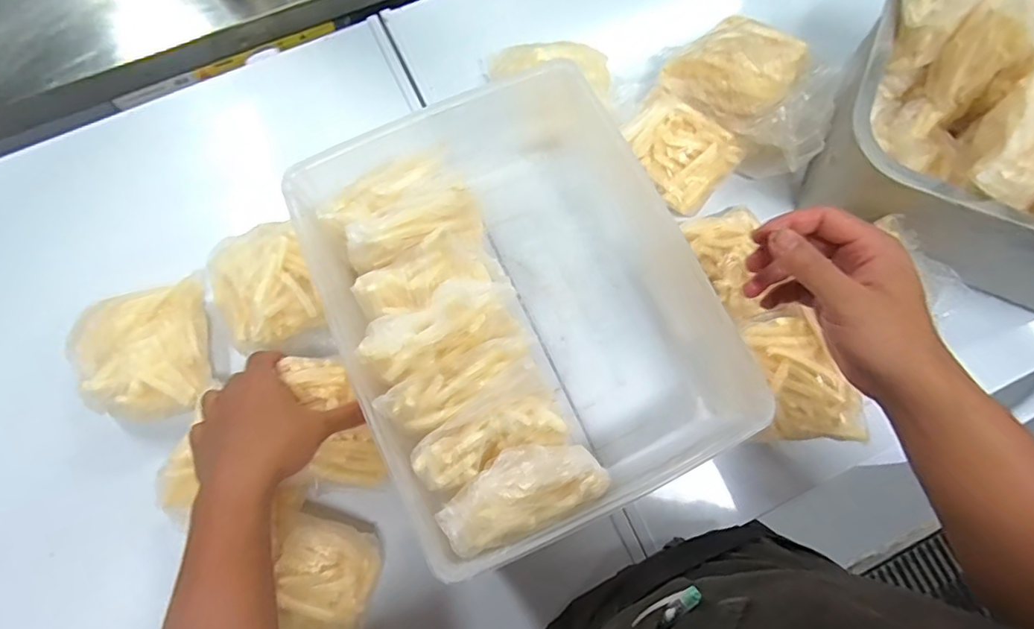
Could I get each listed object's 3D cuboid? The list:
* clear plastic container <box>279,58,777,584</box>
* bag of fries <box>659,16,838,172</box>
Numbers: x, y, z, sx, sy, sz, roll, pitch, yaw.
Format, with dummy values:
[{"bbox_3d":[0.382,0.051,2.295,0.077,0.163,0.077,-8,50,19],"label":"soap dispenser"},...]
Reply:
[{"bbox_3d":[-0.004,-0.014,0.473,0.279,0.129,0.375,-24,75,-6],"label":"clear plastic container"},{"bbox_3d":[0.246,-0.234,0.512,0.171,0.050,0.105,43,79,12],"label":"bag of fries"}]

